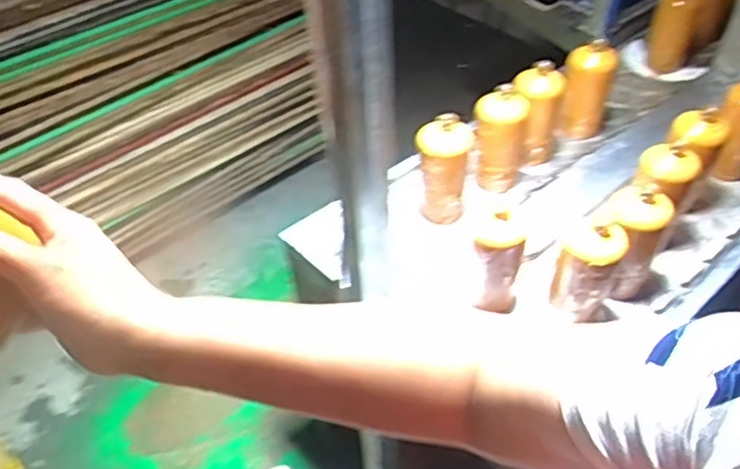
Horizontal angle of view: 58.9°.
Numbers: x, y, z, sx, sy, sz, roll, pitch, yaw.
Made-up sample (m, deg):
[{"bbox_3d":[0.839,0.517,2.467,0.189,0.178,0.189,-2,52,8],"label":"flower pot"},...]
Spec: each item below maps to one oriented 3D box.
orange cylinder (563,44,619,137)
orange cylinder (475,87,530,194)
[{"bbox_3d":[0.403,-0.266,1.228,0.084,0.181,0.074,12,47,13],"label":"orange cylinder"},{"bbox_3d":[0.222,-0.166,1.130,0.081,0.170,0.077,9,46,9],"label":"orange cylinder"}]

